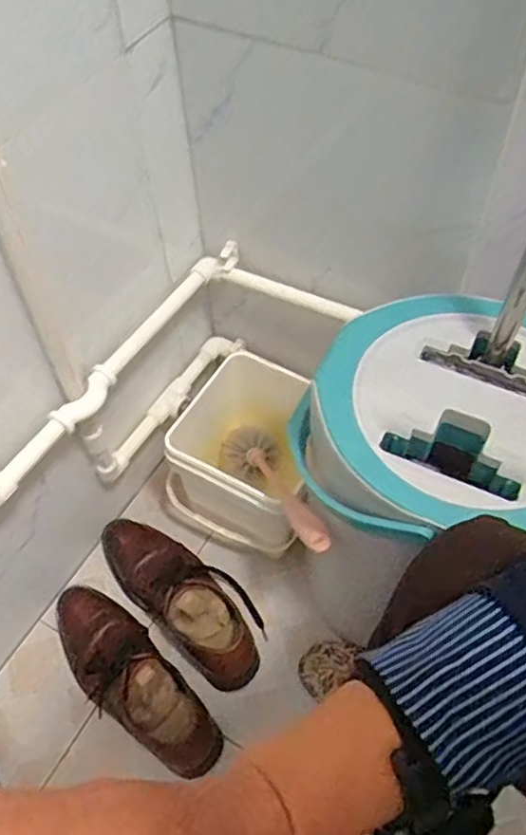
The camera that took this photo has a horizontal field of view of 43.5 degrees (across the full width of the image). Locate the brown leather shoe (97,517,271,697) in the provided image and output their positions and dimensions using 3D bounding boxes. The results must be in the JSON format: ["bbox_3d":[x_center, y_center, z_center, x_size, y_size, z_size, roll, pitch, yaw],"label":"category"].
[{"bbox_3d":[-0.109,0.218,0.868,0.281,0.093,0.113,37,64,25],"label":"brown leather shoe"}]

